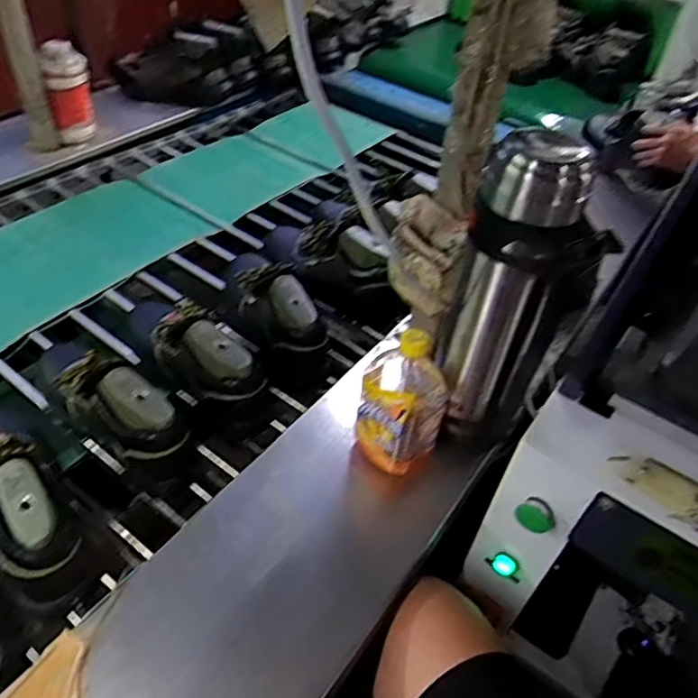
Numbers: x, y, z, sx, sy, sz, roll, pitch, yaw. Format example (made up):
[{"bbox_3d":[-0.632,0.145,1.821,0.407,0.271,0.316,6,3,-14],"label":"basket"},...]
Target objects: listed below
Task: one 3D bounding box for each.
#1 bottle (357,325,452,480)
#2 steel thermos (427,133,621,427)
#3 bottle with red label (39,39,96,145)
[{"bbox_3d":[0.068,0.055,0.725,0.103,0.186,0.099,18,47,10],"label":"bottle"},{"bbox_3d":[0.185,-0.056,0.681,0.128,0.364,0.095,29,50,20],"label":"steel thermos"},{"bbox_3d":[-0.578,-0.522,1.234,0.064,0.182,0.080,16,47,8],"label":"bottle with red label"}]

